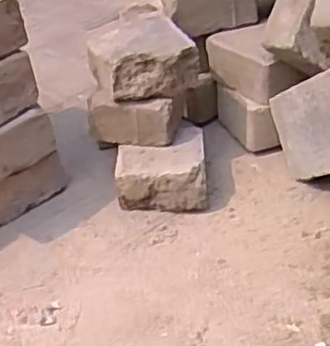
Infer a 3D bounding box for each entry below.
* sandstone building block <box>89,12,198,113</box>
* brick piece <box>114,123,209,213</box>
[{"bbox_3d":[-0.029,-0.137,0.787,0.123,0.067,0.092,-10,33,-7],"label":"sandstone building block"},{"bbox_3d":[-0.004,-0.002,0.799,0.106,0.062,0.093,-3,35,3],"label":"brick piece"}]

